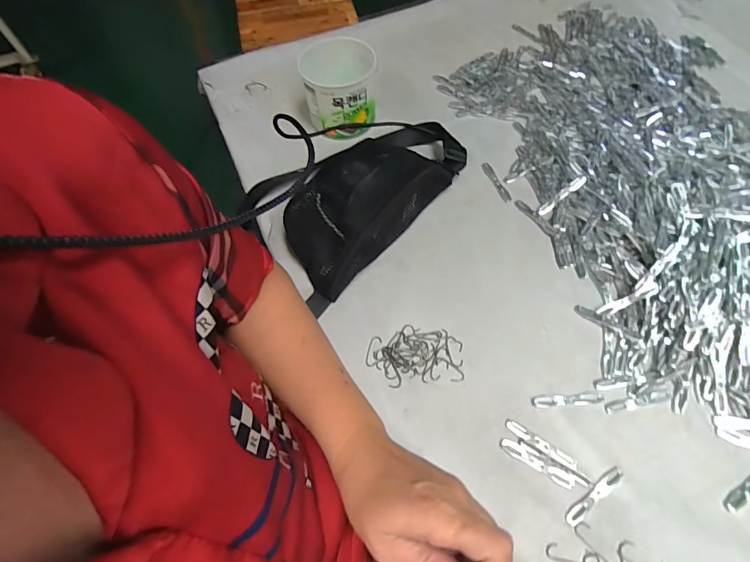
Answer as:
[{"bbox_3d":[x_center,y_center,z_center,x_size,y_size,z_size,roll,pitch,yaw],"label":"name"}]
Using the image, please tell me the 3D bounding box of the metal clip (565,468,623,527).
[{"bbox_3d":[0.196,0.190,0.372,0.070,0.004,0.013,-32,66,-18],"label":"metal clip"}]

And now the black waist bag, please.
[{"bbox_3d":[-0.010,-0.115,0.502,0.129,0.070,0.276,39,67,19],"label":"black waist bag"}]

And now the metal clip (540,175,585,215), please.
[{"bbox_3d":[0.232,-0.105,0.519,0.069,0.004,0.012,-39,66,5],"label":"metal clip"}]

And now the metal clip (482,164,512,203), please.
[{"bbox_3d":[0.159,-0.129,0.548,0.013,0.004,0.069,-17,62,-10],"label":"metal clip"}]

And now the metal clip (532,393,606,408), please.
[{"bbox_3d":[0.190,0.117,0.410,0.070,0.004,0.012,-2,61,-2],"label":"metal clip"}]

